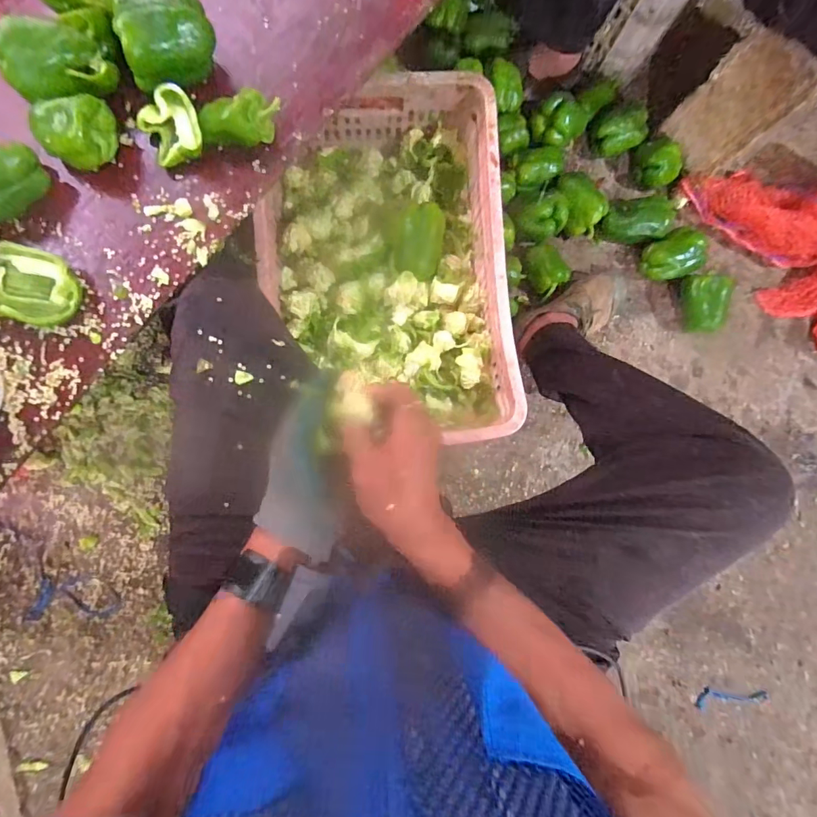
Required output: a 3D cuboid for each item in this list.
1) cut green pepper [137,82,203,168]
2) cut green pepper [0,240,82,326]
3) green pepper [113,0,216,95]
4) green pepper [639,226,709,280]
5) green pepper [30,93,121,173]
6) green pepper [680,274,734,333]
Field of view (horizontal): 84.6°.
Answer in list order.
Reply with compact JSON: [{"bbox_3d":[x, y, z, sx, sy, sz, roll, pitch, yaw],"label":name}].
[{"bbox_3d":[-0.262,-0.312,0.502,0.064,0.037,0.076,-26,88,-5],"label":"cut green pepper"},{"bbox_3d":[-0.399,-0.130,0.481,0.089,0.032,0.078,15,85,-3],"label":"cut green pepper"},{"bbox_3d":[-0.261,-0.394,0.491,0.099,0.081,0.070,-24,88,-5],"label":"green pepper"},{"bbox_3d":[0.514,-0.294,0.884,0.088,0.090,0.086,0,86,-4],"label":"green pepper"},{"bbox_3d":[-0.356,-0.299,0.489,0.059,0.058,0.079,36,85,-1],"label":"green pepper"},{"bbox_3d":[0.574,-0.203,0.873,0.067,0.085,0.108,-5,86,-4],"label":"green pepper"}]

